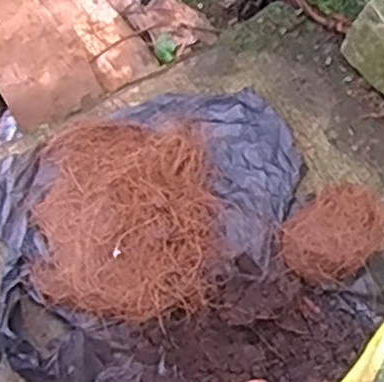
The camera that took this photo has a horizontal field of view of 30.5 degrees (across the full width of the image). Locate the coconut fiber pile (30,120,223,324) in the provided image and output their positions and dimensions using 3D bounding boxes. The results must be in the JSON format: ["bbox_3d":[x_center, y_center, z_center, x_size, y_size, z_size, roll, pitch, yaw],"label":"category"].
[{"bbox_3d":[-0.058,0.018,0.610,0.163,0.077,0.189,3,68,0],"label":"coconut fiber pile"}]

